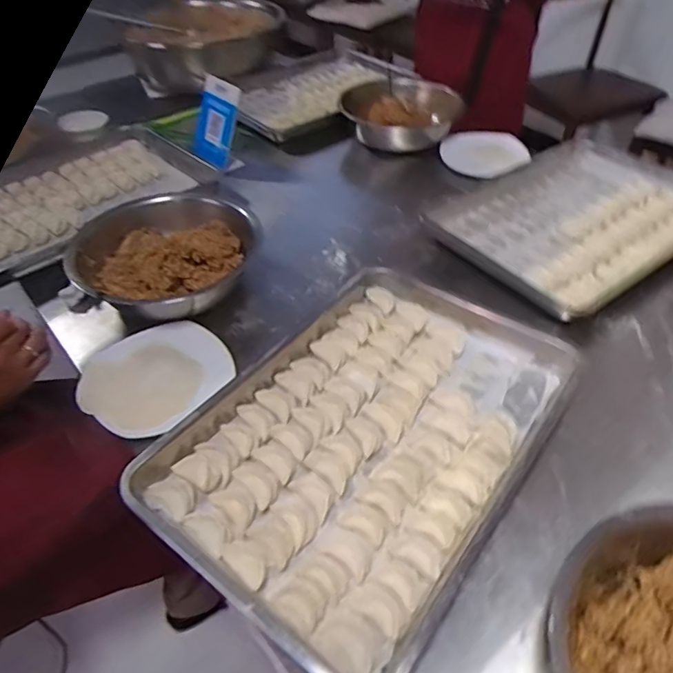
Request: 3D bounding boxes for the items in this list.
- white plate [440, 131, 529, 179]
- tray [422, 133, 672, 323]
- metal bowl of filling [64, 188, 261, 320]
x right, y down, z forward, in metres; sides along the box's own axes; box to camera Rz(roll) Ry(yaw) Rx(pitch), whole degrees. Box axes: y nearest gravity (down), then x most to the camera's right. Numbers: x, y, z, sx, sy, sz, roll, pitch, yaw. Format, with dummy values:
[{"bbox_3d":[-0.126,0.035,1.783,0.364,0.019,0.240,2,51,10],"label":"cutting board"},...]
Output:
[{"bbox_3d":[0.320,-0.398,1.175,0.185,0.017,0.209,-1,45,0],"label":"white plate"},{"bbox_3d":[0.445,-0.223,0.984,0.494,0.048,0.364,-27,51,-23],"label":"tray"},{"bbox_3d":[-0.265,-0.140,0.899,0.283,0.112,0.289,0,45,0],"label":"metal bowl of filling"}]

